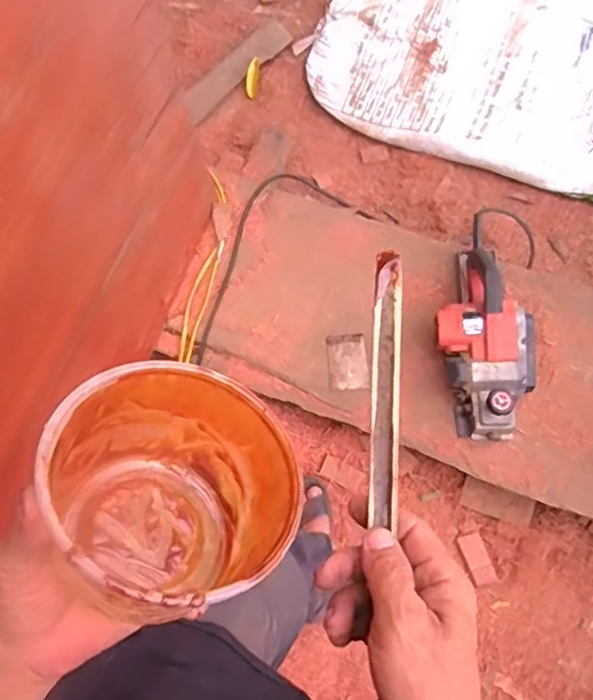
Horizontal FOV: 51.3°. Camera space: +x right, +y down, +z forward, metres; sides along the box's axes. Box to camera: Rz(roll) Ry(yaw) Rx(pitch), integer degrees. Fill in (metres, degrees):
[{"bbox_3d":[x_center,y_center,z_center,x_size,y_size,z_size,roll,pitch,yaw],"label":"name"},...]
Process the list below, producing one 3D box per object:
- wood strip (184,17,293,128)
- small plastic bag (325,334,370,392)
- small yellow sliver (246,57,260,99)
[{"bbox_3d":[-0.154,-0.695,1.534,0.330,0.019,0.073,-43,99,-4],"label":"wood strip"},{"bbox_3d":[0.101,0.023,1.238,0.080,0.007,0.119,-11,67,18],"label":"small plastic bag"},{"bbox_3d":[-0.109,-0.680,1.538,0.030,0.008,0.098,7,89,2],"label":"small yellow sliver"}]

